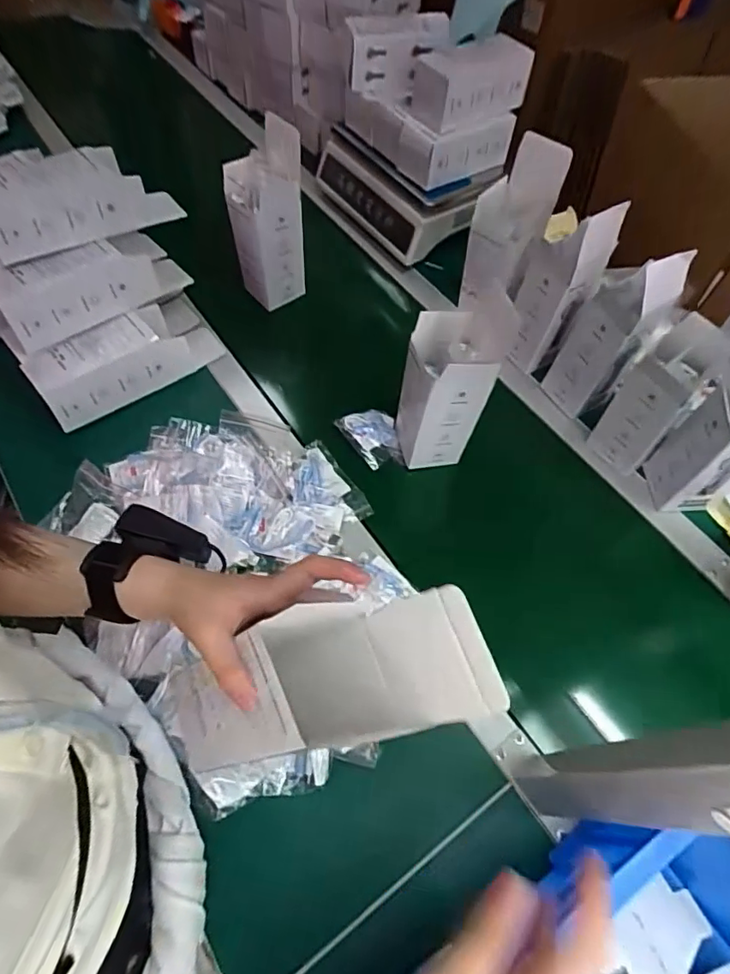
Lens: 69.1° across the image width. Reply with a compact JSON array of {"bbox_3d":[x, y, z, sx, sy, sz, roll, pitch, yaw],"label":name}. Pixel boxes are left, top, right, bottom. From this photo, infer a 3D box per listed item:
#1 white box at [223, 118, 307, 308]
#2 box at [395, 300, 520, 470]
[{"bbox_3d":[-0.142,-0.384,0.765,0.090,0.227,0.086,-33,68,-18],"label":"white box"},{"bbox_3d":[0.096,-0.116,0.631,0.099,0.214,0.090,7,61,1],"label":"box"}]

